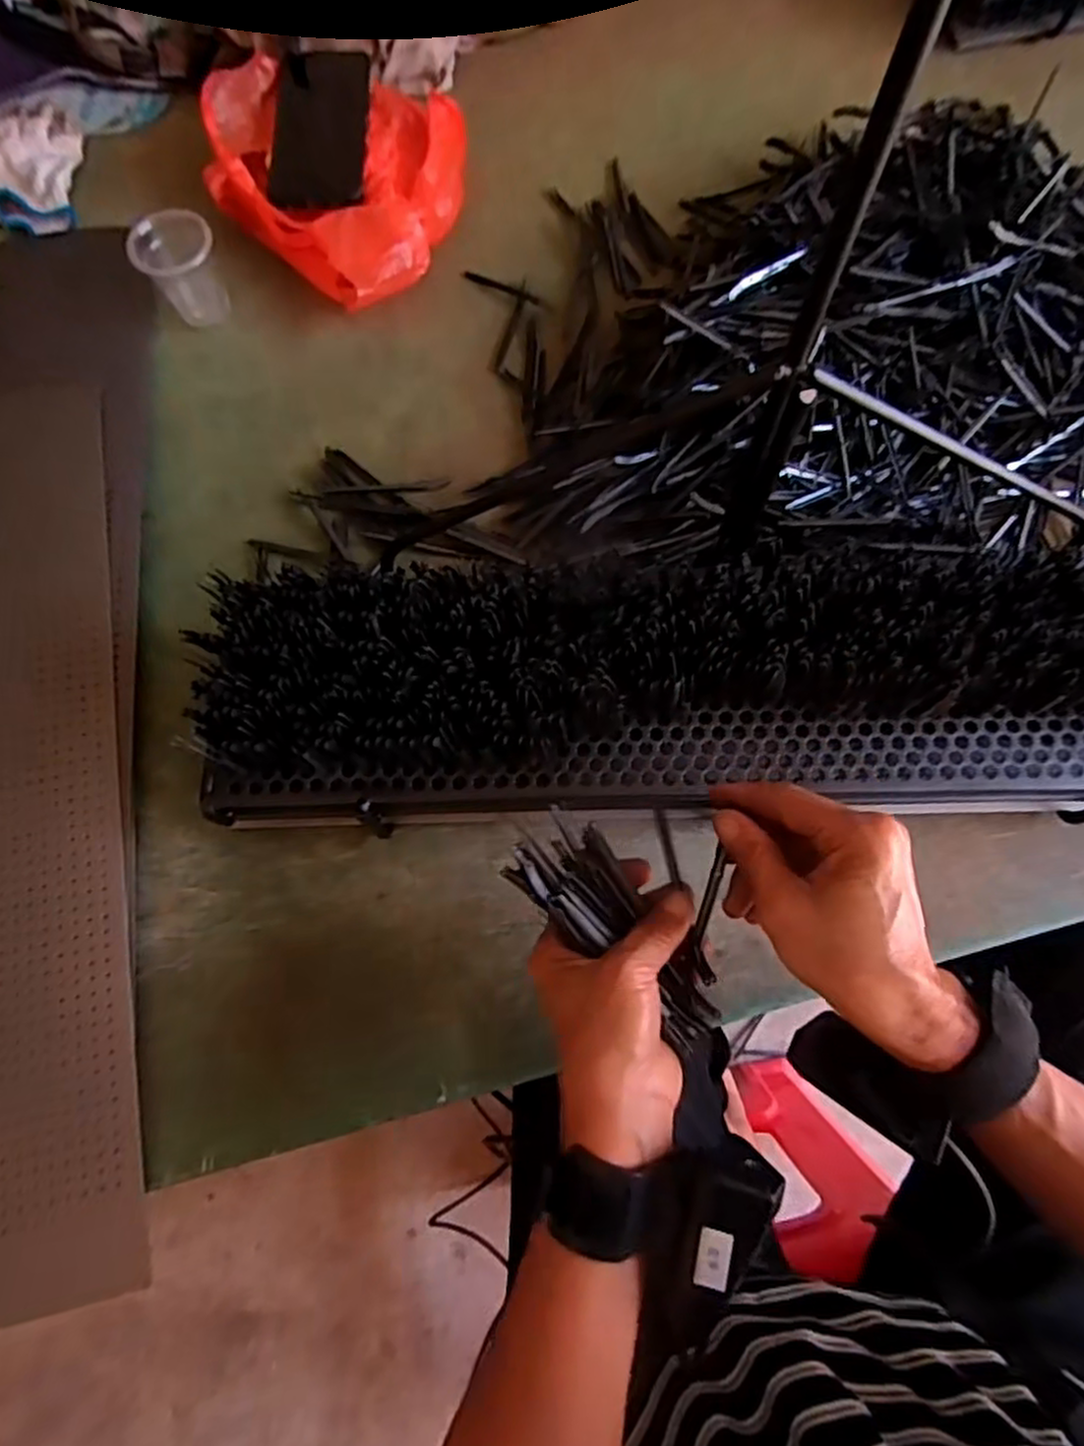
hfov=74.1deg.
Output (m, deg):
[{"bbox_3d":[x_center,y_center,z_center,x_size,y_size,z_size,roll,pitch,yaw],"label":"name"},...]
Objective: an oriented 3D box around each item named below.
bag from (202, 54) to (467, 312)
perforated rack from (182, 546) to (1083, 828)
[{"bbox_3d":[-0.171,-0.485,0.621,0.251,0.065,0.197,43,79,14],"label":"bag"},{"bbox_3d":[0.103,-0.014,0.429,0.584,0.117,0.136,-2,72,1],"label":"perforated rack"}]

